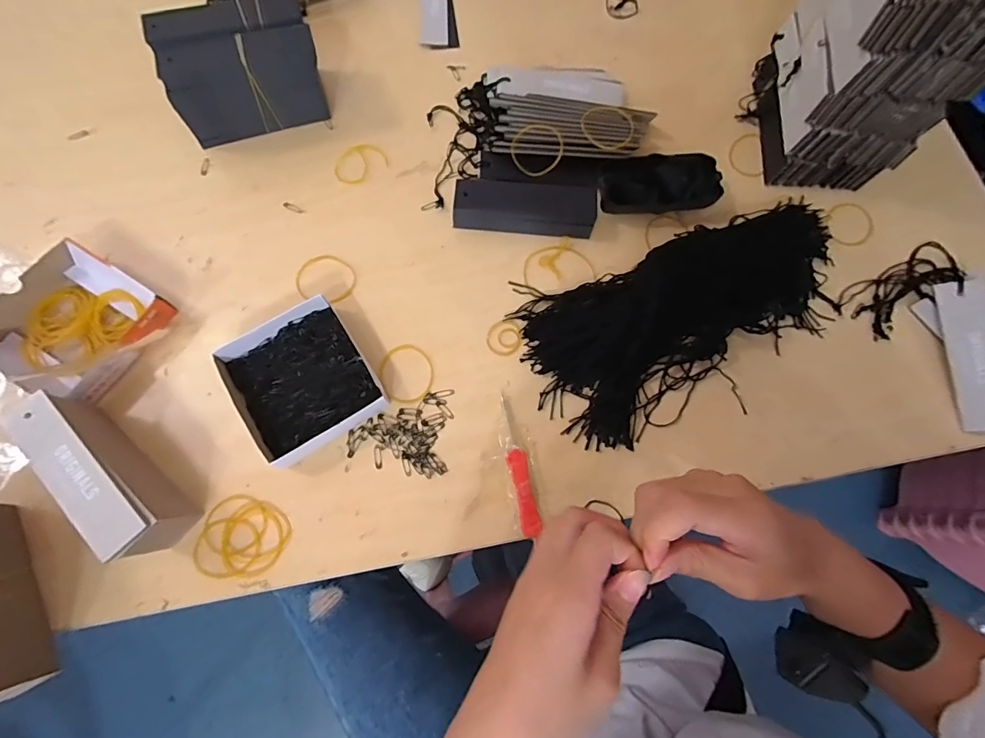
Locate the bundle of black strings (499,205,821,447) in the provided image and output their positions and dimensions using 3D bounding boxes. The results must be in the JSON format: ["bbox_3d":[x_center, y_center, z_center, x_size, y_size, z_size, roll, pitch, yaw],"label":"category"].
[{"bbox_3d":[0.175,-0.043,0.386,0.292,0.018,0.152,-17,75,-7],"label":"bundle of black strings"}]

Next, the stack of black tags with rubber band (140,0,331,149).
[{"bbox_3d":[-0.223,-0.271,0.410,0.126,0.078,0.073,-19,75,-7],"label":"stack of black tags with rubber band"}]

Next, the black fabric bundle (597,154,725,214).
[{"bbox_3d":[0.152,-0.170,0.416,0.108,0.028,0.048,-6,74,-3],"label":"black fabric bundle"}]

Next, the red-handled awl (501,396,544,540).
[{"bbox_3d":[0.020,0.076,0.352,0.015,0.005,0.106,-11,75,-5],"label":"red-handled awl"}]

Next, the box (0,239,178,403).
[{"bbox_3d":[-0.333,-0.034,0.360,0.114,0.030,0.108,31,75,7],"label":"box"}]

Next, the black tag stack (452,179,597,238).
[{"bbox_3d":[0.029,-0.145,0.404,0.123,0.025,0.045,1,74,-1],"label":"black tag stack"}]

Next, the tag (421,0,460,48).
[{"bbox_3d":[-0.058,-0.403,0.489,0.037,0.008,0.121,-2,74,-2],"label":"tag"}]

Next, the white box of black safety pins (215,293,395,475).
[{"bbox_3d":[-0.152,0.007,0.356,0.097,0.025,0.107,-32,77,-10],"label":"white box of black safety pins"}]

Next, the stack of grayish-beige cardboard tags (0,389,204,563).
[{"bbox_3d":[-0.267,0.075,0.313,0.134,0.061,0.037,43,77,10],"label":"stack of grayish-beige cardboard tags"}]

